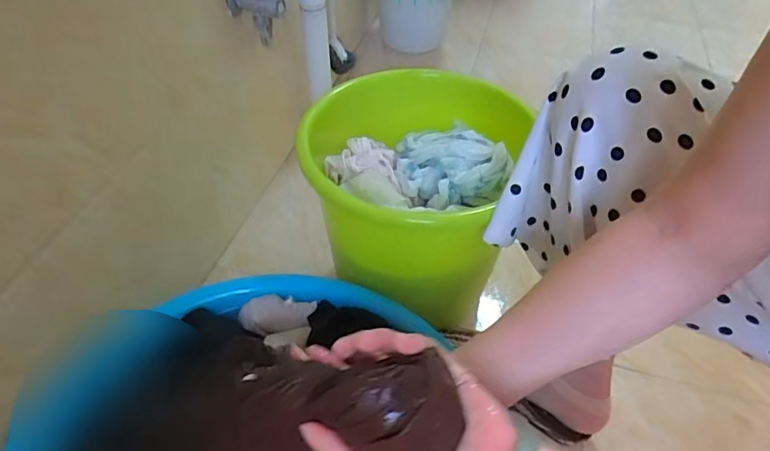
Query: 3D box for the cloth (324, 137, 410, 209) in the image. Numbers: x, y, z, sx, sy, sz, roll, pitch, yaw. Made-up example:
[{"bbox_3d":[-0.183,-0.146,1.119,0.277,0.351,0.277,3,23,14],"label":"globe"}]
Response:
[{"bbox_3d":[-0.024,-0.072,0.709,0.102,0.045,0.138,-6,48,-7],"label":"cloth"}]

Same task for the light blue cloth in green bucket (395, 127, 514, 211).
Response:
[{"bbox_3d":[0.092,-0.091,0.700,0.149,0.077,0.139,3,48,1],"label":"light blue cloth in green bucket"}]

